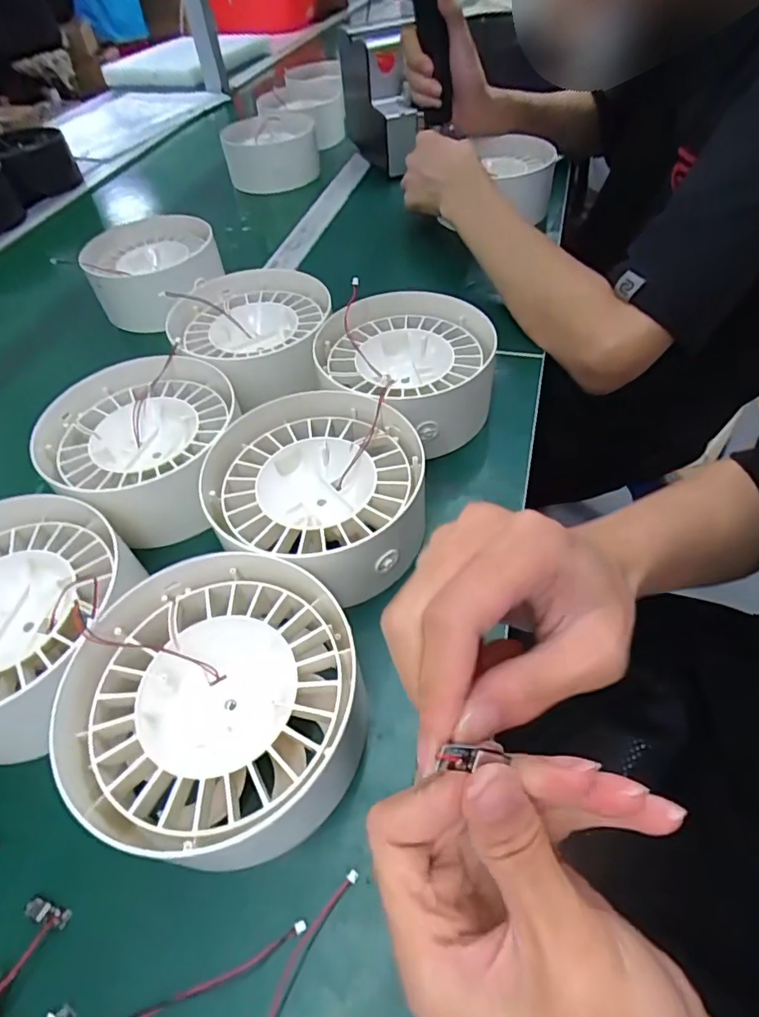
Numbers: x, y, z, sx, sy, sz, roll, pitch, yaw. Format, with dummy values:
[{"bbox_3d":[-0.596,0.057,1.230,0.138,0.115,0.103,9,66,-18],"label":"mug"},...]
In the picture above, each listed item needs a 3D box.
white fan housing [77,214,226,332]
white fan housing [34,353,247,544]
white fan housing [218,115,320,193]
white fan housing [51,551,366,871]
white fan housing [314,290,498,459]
[{"bbox_3d":[-0.247,-0.264,0.584,0.132,0.061,0.133,-23,53,-14],"label":"white fan housing"},{"bbox_3d":[-0.173,-0.050,0.397,0.141,0.059,0.133,-2,51,3],"label":"white fan housing"},{"bbox_3d":[-0.168,-0.535,0.794,0.132,0.069,0.105,-3,51,2],"label":"white fan housing"},{"bbox_3d":[-0.082,0.101,0.272,0.142,0.061,0.141,-2,51,3],"label":"white fan housing"},{"bbox_3d":[0.023,-0.108,0.432,0.140,0.068,0.144,-15,51,-8],"label":"white fan housing"}]

